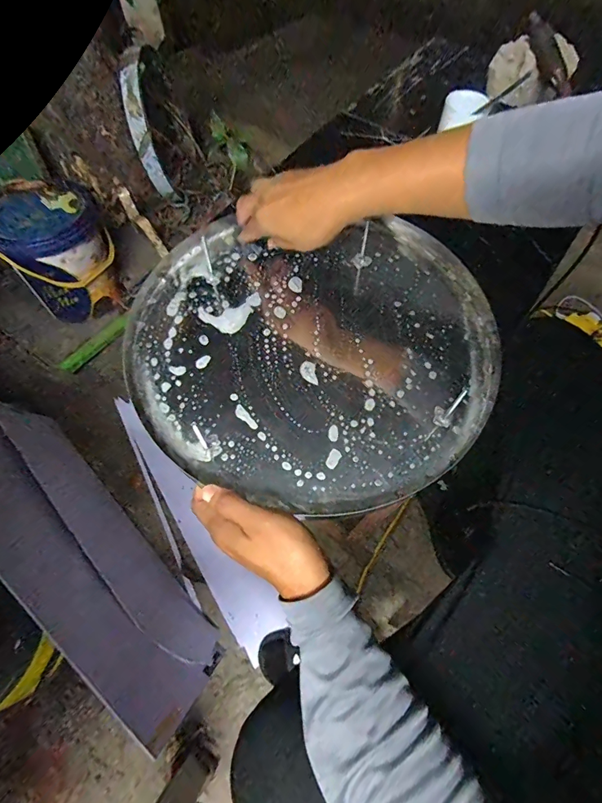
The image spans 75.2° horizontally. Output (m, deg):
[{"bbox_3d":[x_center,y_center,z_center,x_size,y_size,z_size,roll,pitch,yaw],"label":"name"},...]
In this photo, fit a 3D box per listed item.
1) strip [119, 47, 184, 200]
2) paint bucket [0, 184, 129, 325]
[{"bbox_3d":[-0.375,-0.653,0.951,0.072,0.318,0.094,-13,37,-6],"label":"strip"},{"bbox_3d":[-0.553,-0.349,0.916,0.213,0.217,0.206,1,66,-2],"label":"paint bucket"}]

